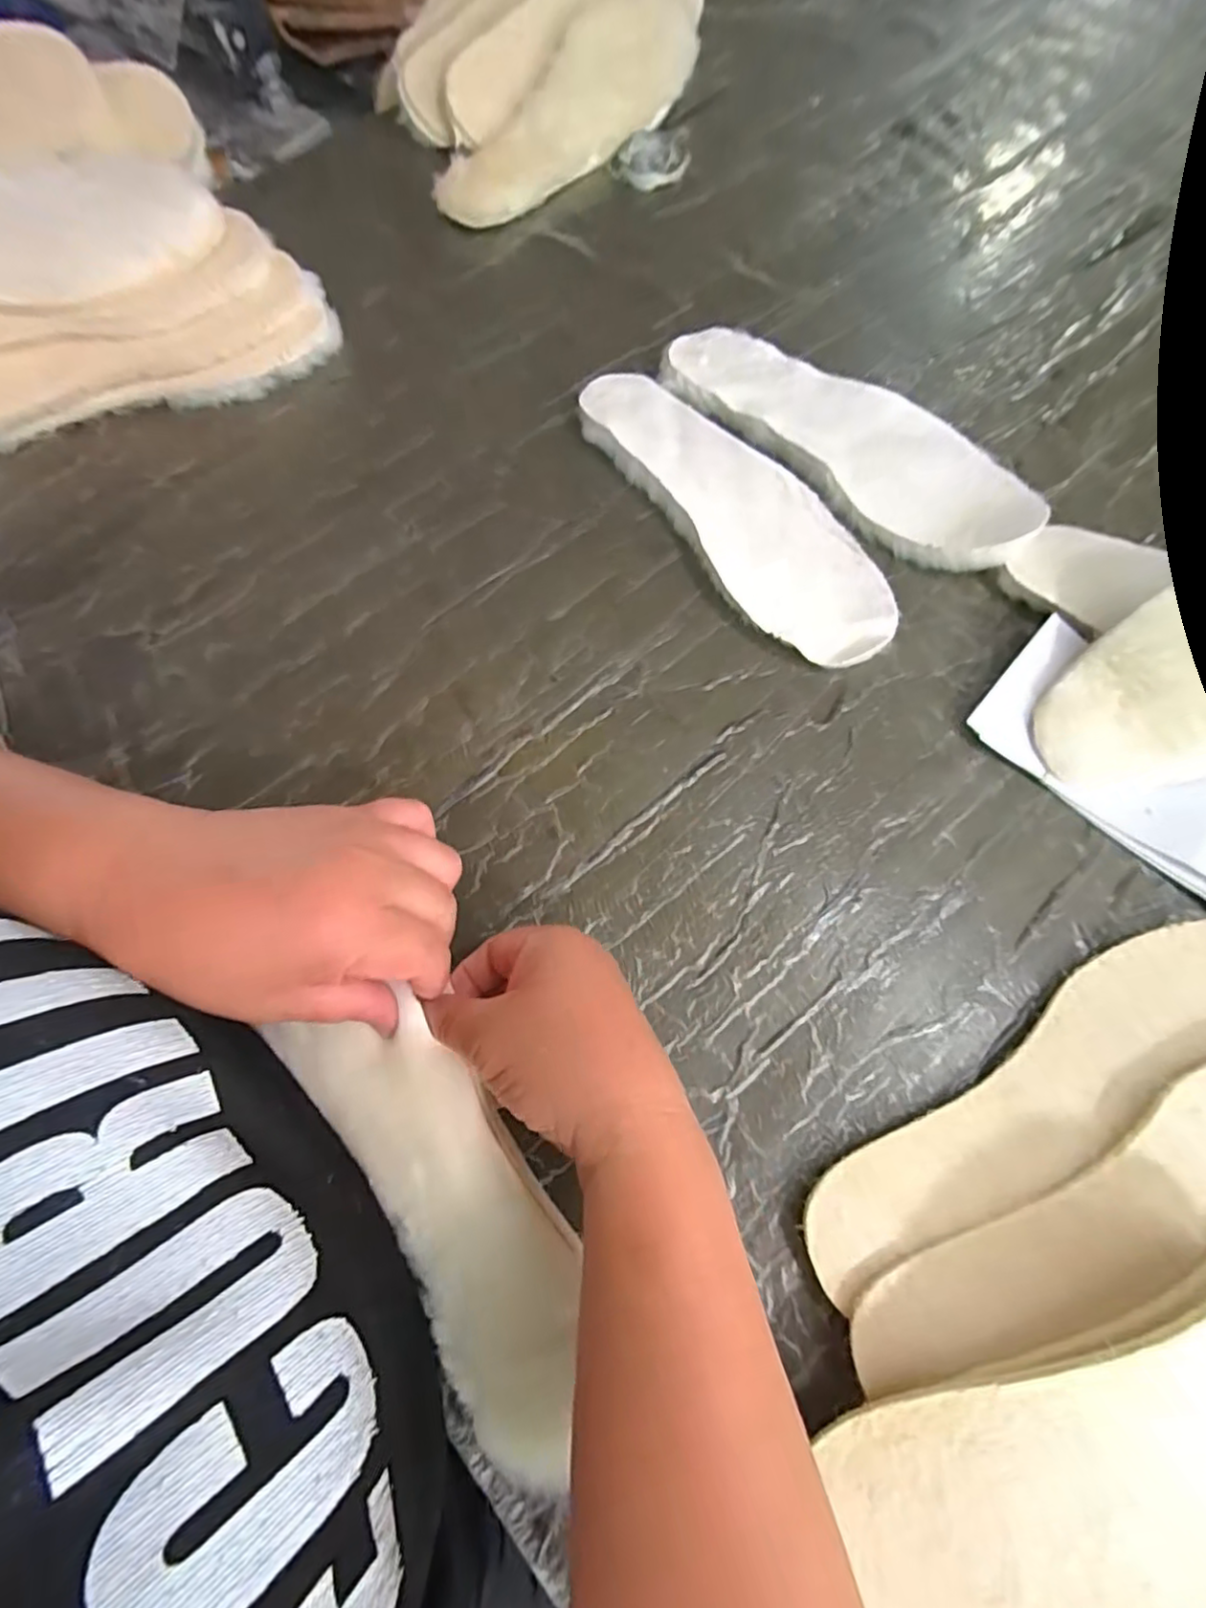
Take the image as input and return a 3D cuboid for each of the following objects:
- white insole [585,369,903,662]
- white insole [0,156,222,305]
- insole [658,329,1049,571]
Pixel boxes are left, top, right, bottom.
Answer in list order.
[{"bbox_3d":[0.086,-0.193,0.413,0.089,0.018,0.262,-33,74,-10],"label":"white insole"},{"bbox_3d":[-0.388,-0.360,0.402,0.262,0.016,0.081,-16,100,-12],"label":"white insole"},{"bbox_3d":[0.163,-0.249,0.427,0.268,0.028,0.093,41,77,13],"label":"insole"}]

